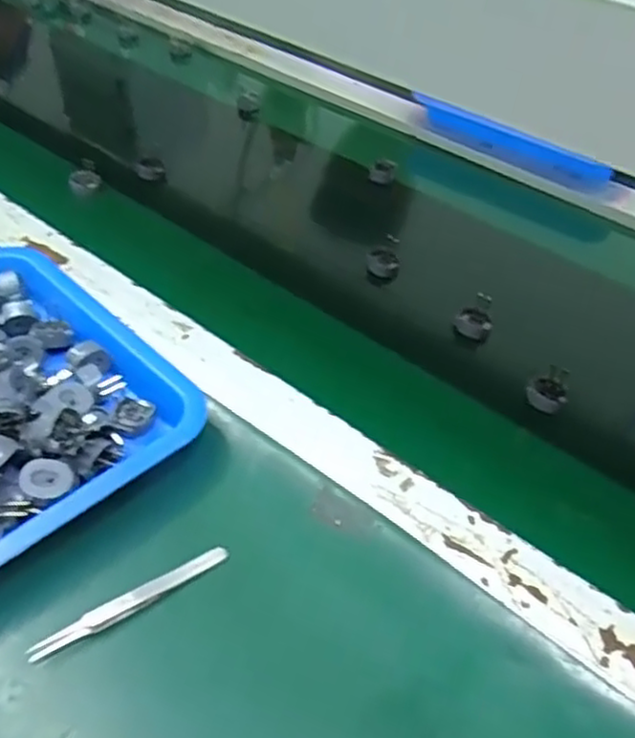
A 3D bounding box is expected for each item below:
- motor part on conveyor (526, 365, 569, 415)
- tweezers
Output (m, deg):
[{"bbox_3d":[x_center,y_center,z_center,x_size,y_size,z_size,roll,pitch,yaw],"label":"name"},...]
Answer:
[{"bbox_3d":[0.174,0.015,0.532,0.028,0.024,0.027,21,47,16],"label":"motor part on conveyor"},{"bbox_3d":[-0.102,0.128,0.392,0.112,0.005,0.013,-24,51,-25],"label":"tweezers"}]

